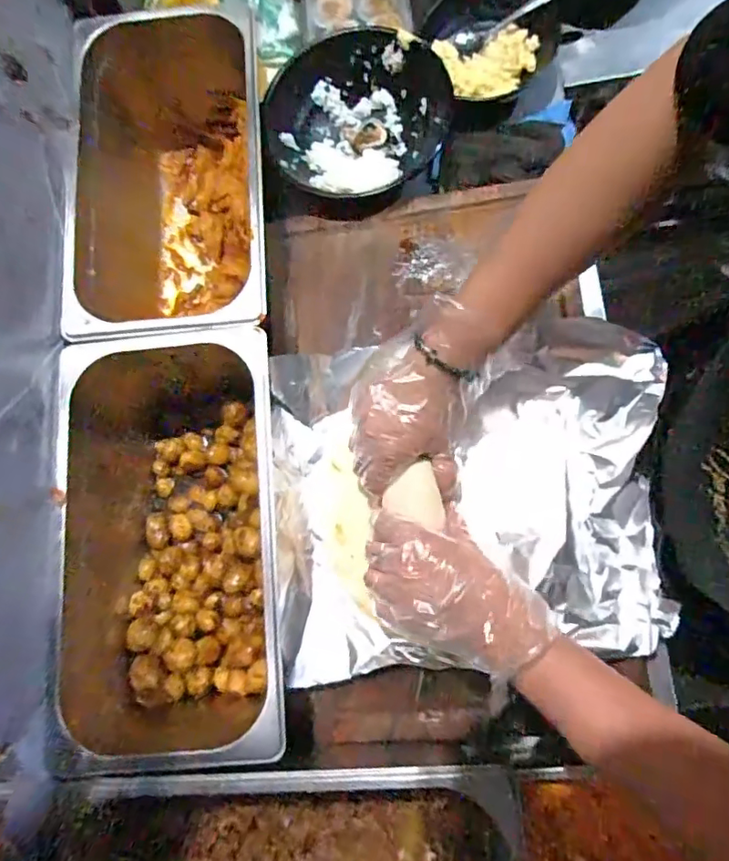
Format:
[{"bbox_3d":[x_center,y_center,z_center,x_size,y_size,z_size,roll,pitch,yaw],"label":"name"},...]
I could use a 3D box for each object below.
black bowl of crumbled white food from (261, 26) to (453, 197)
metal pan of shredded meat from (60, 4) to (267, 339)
[{"bbox_3d":[-0.009,-0.328,0.567,0.196,0.052,0.175,-29,77,1],"label":"black bowl of crumbled white food"},{"bbox_3d":[-0.185,-0.217,0.533,0.208,0.152,0.316,-7,78,6],"label":"metal pan of shredded meat"}]

